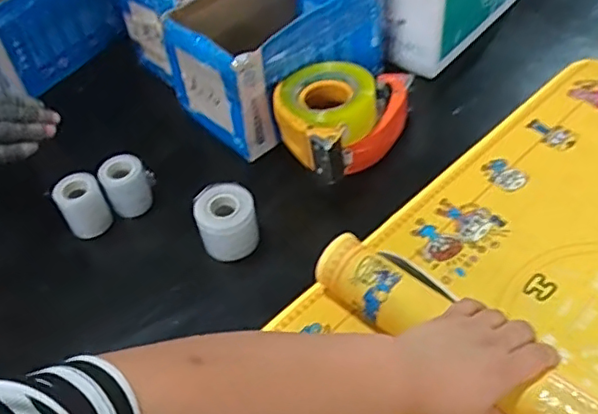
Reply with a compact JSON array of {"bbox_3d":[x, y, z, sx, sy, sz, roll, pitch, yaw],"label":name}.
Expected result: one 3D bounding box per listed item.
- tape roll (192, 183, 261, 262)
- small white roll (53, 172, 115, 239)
[{"bbox_3d":[-0.083,0.020,0.679,0.065,0.069,0.060,-4,48,4],"label":"tape roll"},{"bbox_3d":[-0.266,-0.002,0.720,0.051,0.077,0.041,-32,52,-20],"label":"small white roll"}]

